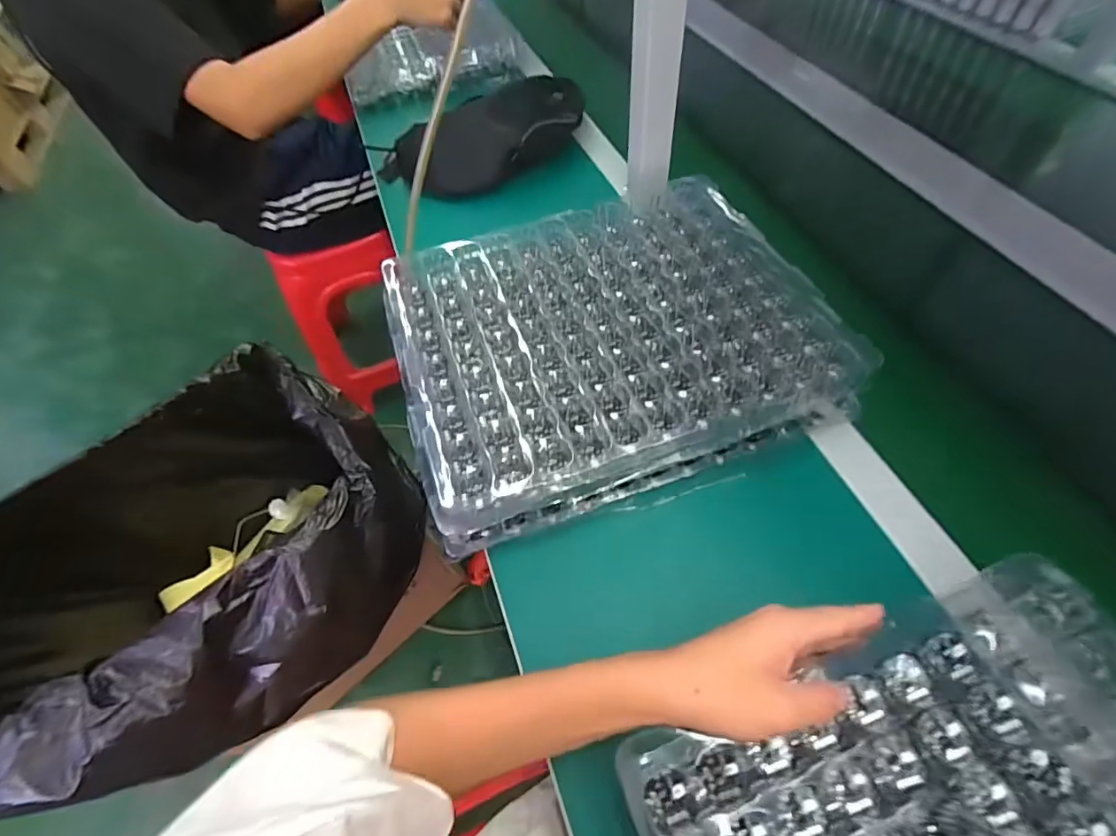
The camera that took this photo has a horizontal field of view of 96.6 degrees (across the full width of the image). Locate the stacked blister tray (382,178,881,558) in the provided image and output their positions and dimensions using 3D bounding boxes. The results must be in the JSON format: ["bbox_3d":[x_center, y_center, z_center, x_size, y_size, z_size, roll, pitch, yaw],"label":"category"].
[{"bbox_3d":[0.044,-0.079,0.478,0.375,0.063,0.303,-17,57,-6],"label":"stacked blister tray"}]

